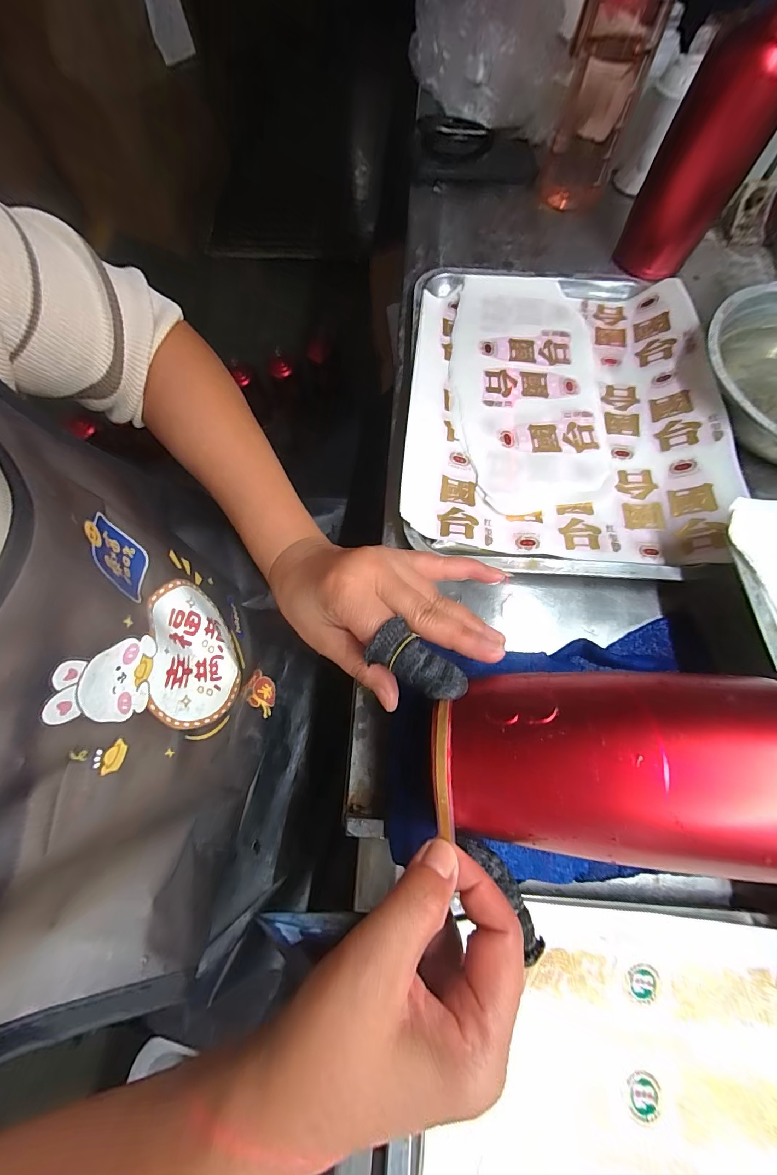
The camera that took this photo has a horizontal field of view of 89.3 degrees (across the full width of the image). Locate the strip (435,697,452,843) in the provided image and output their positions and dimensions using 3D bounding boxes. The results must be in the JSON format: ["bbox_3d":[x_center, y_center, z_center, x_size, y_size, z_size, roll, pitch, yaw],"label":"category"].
[{"bbox_3d":[0.026,0.086,0.186,0.007,0.011,0.060,0,80,2],"label":"strip"}]

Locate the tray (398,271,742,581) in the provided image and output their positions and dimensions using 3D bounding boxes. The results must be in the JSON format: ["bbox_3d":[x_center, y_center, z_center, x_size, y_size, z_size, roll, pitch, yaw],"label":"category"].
[{"bbox_3d":[0.151,-0.168,0.360,0.265,0.024,0.340,3,68,2],"label":"tray"}]

